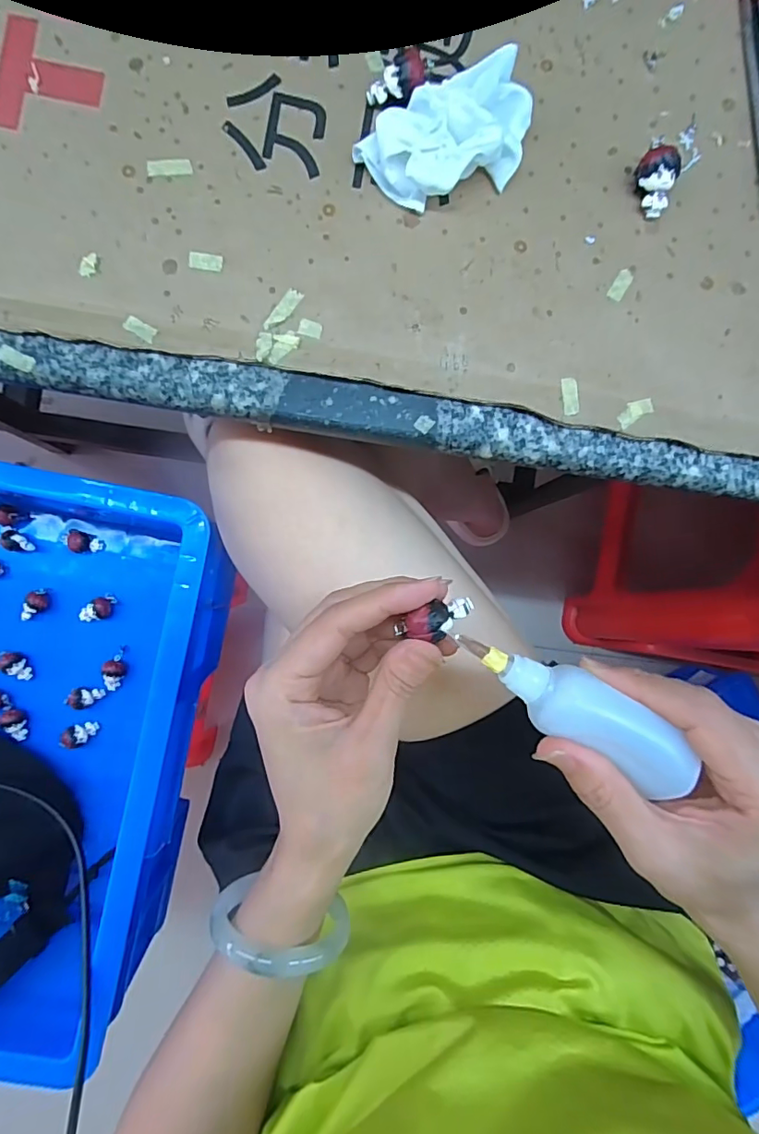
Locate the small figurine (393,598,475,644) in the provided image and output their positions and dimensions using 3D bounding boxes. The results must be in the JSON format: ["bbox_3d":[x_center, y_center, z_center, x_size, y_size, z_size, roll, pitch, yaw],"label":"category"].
[{"bbox_3d":[0.023,0.023,0.214,0.033,0.011,0.014,-20,91,0],"label":"small figurine"}]

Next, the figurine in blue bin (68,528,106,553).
[{"bbox_3d":[-0.274,-0.022,0.475,0.031,0.016,0.019,18,88,-3],"label":"figurine in blue bin"}]

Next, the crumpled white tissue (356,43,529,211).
[{"bbox_3d":[0.036,-0.209,0.253,0.085,0.021,0.050,-30,90,-4],"label":"crumpled white tissue"}]

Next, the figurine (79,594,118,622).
[{"bbox_3d":[-0.259,0.038,0.475,0.029,0.017,0.021,-15,89,-3],"label":"figurine"}]

